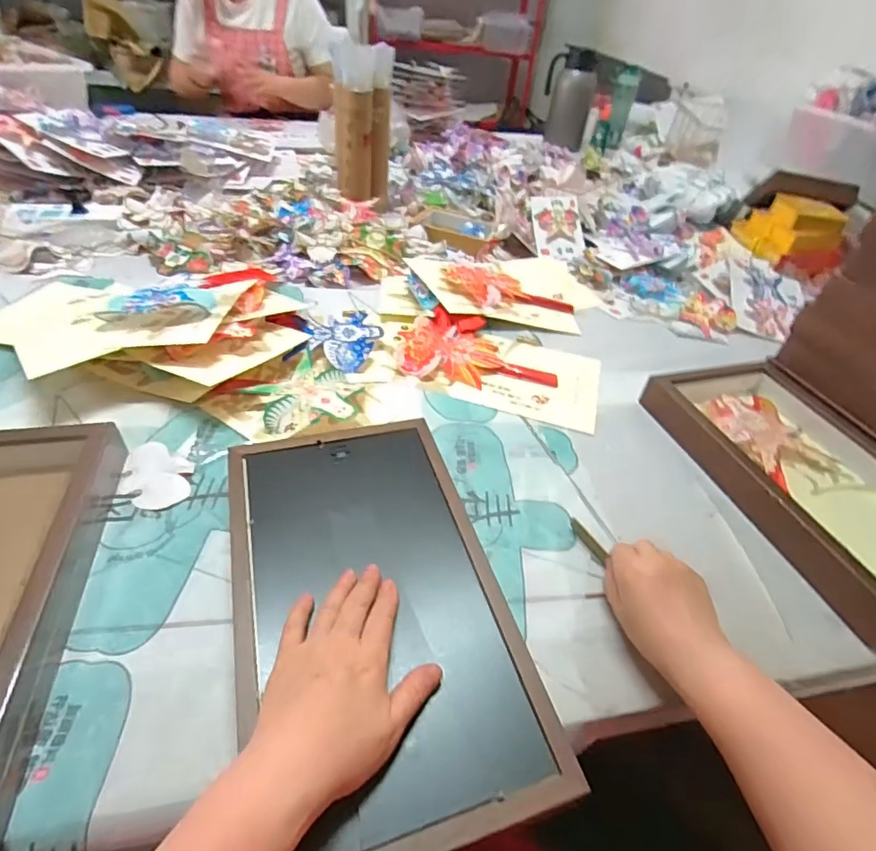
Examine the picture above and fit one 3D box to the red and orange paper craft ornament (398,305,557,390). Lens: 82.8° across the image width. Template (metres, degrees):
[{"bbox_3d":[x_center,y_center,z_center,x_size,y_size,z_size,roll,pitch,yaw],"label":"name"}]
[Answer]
[{"bbox_3d":[0.057,-0.113,0.712,0.212,0.015,0.146,7,42,0],"label":"red and orange paper craft ornament"}]

